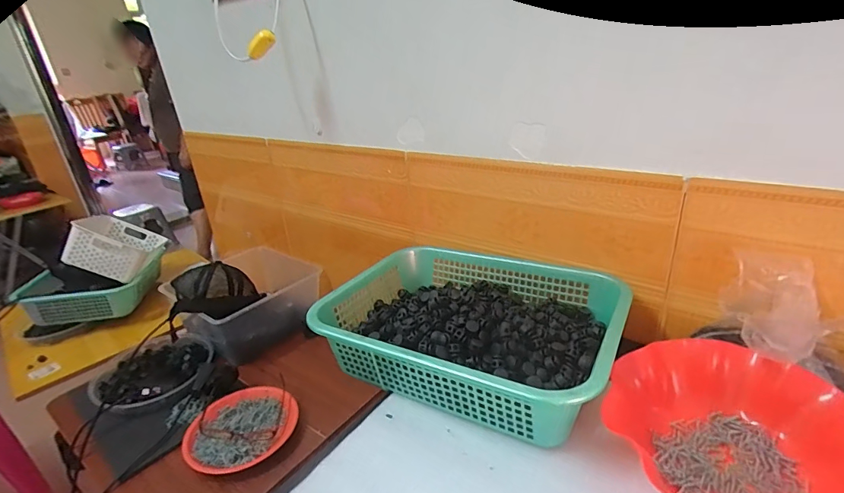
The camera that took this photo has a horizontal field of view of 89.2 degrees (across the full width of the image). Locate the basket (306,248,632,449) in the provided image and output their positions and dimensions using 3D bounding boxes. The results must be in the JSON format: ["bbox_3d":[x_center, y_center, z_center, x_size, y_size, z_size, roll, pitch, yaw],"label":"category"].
[{"bbox_3d":[0.070,0.108,0.612,0.379,0.098,0.288,9,28,29],"label":"basket"}]

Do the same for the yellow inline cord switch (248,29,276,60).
[{"bbox_3d":[-0.313,-0.390,0.831,0.065,0.030,0.031,-35,14,24],"label":"yellow inline cord switch"}]

